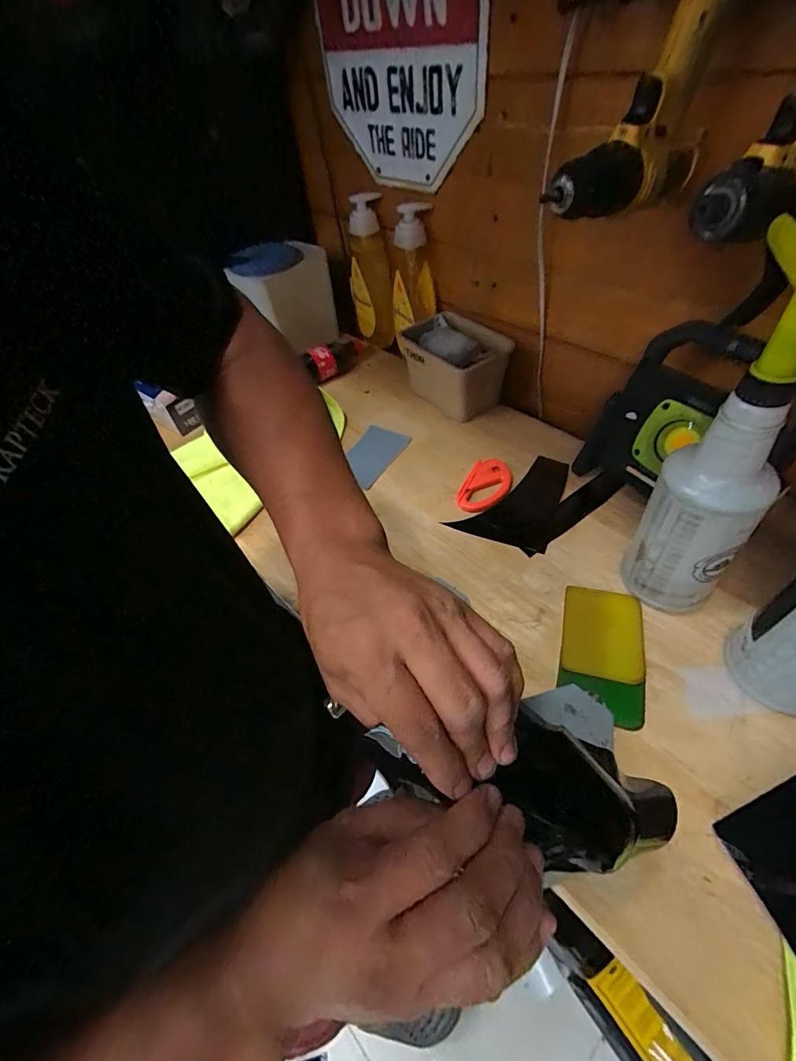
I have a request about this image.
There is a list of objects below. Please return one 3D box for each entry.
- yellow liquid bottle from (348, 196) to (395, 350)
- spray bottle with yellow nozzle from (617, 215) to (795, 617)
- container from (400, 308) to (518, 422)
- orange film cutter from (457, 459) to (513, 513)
[{"bbox_3d":[-0.051,-0.440,0.780,0.071,0.224,0.096,-10,50,0],"label":"yellow liquid bottle"},{"bbox_3d":[0.266,-0.057,0.360,0.078,0.337,0.100,6,52,13],"label":"spray bottle with yellow nozzle"},{"bbox_3d":[0.091,-0.261,0.705,0.113,0.102,0.179,-34,54,-18],"label":"container"},{"bbox_3d":[0.117,-0.058,0.590,0.059,0.015,0.095,16,54,19],"label":"orange film cutter"}]

